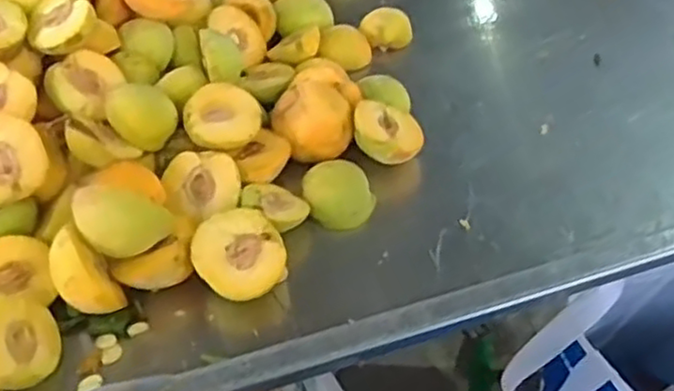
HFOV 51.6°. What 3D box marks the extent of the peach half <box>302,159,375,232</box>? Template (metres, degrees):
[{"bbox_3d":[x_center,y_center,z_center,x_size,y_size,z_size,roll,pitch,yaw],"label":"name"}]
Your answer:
[{"bbox_3d":[0.002,-0.003,0.580,0.056,0.039,0.045,-5,47,-5],"label":"peach half"}]

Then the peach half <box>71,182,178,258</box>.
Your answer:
[{"bbox_3d":[-0.151,0.018,0.490,0.062,0.058,0.032,-7,48,-7],"label":"peach half"}]

